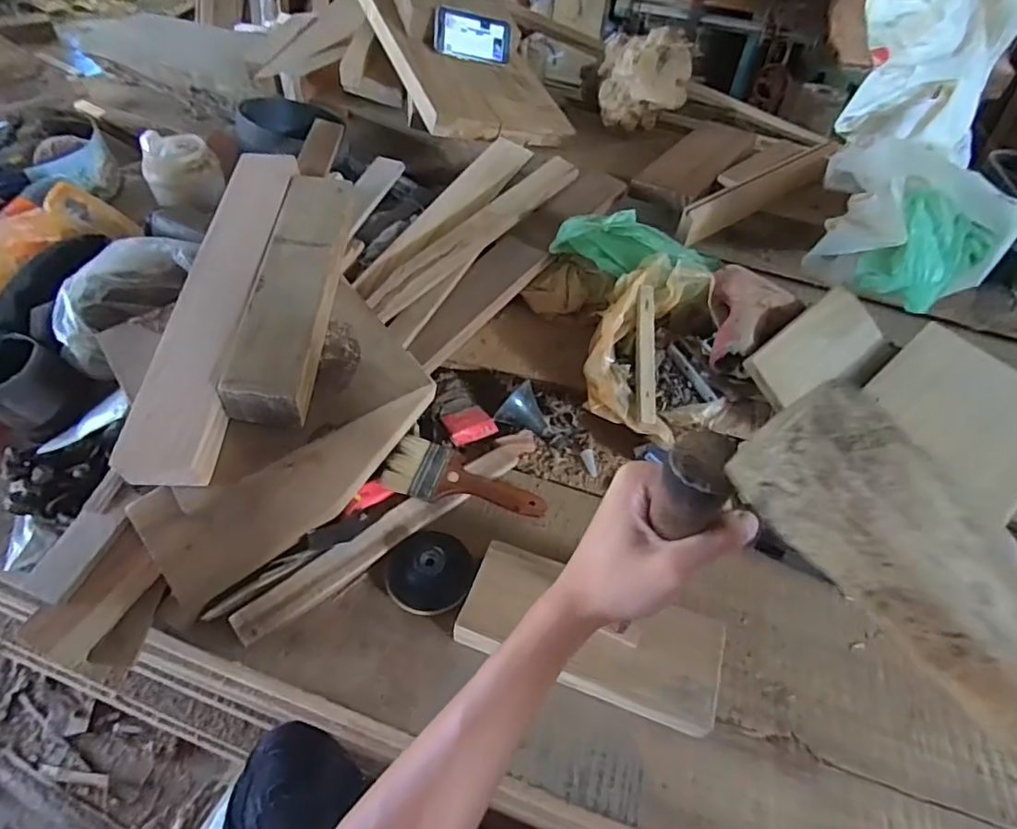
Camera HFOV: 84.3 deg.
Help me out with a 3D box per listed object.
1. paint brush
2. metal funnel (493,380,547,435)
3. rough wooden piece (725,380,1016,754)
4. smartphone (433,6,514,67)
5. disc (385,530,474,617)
[{"bbox_3d":[-0.047,0.074,0.641,0.182,0.026,0.075,11,49,5],"label":"paint brush"},{"bbox_3d":[0.020,-0.014,0.712,0.062,0.046,0.050,13,49,7],"label":"metal funnel"},{"bbox_3d":[0.183,0.088,0.210,0.038,0.053,0.229,-36,80,-30],"label":"rough wooden piece"},{"bbox_3d":[-0.064,-0.692,1.029,0.149,0.075,0.014,-6,23,-24],"label":"smartphone"},{"bbox_3d":[-0.080,0.156,0.568,0.087,0.024,0.082,2,49,-3],"label":"disc"}]

